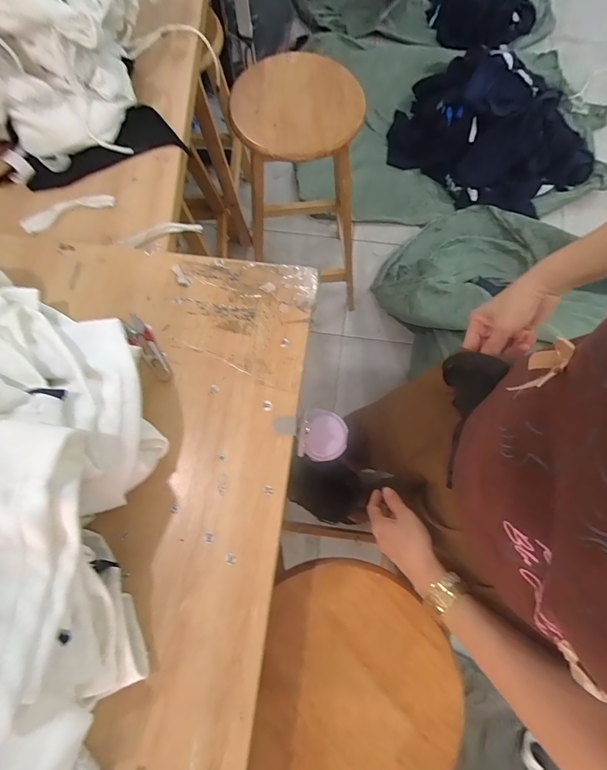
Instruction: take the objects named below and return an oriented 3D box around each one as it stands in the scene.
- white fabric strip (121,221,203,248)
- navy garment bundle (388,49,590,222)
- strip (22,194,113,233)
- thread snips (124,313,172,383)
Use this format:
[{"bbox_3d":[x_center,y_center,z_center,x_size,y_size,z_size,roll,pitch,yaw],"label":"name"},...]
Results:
[{"bbox_3d":[-0.205,-0.229,0.554,0.120,0.027,0.016,-29,75,-31],"label":"white fabric strip"},{"bbox_3d":[0.724,-0.956,1.395,0.764,0.215,0.528,24,75,6],"label":"navy garment bundle"},{"bbox_3d":[-0.354,-0.261,0.557,0.136,0.007,0.029,-23,75,-7],"label":"strip"},{"bbox_3d":[-0.190,-0.046,0.449,0.025,0.010,0.099,-34,77,-9],"label":"thread snips"}]

